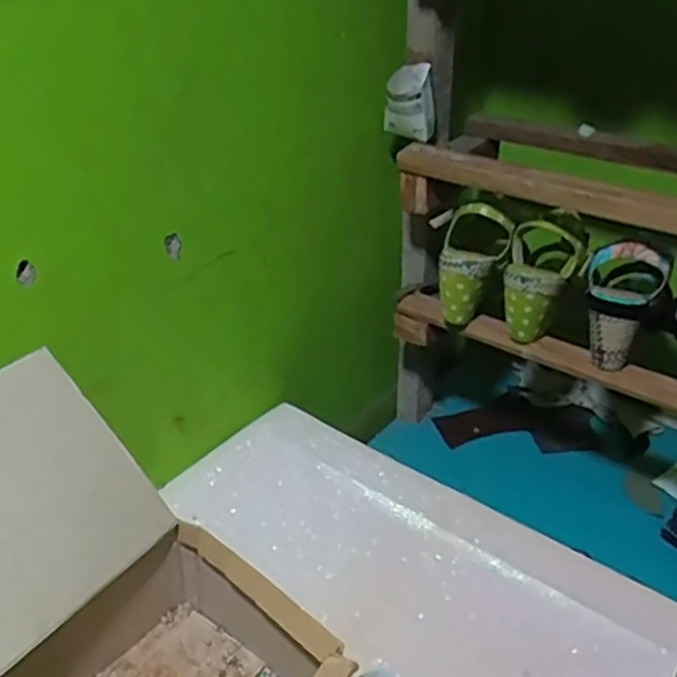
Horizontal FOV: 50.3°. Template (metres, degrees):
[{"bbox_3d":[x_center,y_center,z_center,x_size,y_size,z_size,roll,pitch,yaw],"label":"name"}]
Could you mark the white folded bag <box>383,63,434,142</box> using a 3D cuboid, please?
[{"bbox_3d":[0.082,-0.272,0.833,0.056,0.080,0.032,2,32,4],"label":"white folded bag"}]

